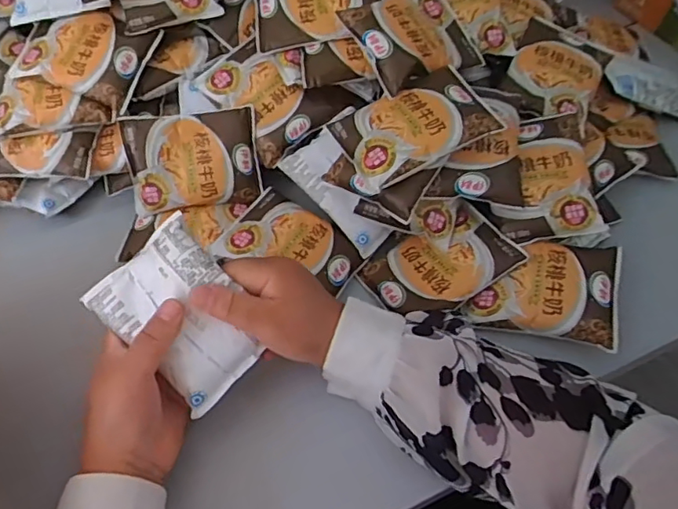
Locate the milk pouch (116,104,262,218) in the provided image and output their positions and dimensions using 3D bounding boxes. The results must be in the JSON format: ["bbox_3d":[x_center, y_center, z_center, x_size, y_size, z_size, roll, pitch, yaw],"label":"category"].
[{"bbox_3d":[-0.144,-0.093,0.564,0.125,0.018,0.091,-9,98,-9],"label":"milk pouch"}]

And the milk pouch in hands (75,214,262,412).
[{"bbox_3d":[-0.115,0.045,0.423,0.092,0.020,0.122,-43,89,6],"label":"milk pouch in hands"}]

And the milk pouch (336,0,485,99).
[{"bbox_3d":[0.077,-0.213,0.548,0.125,0.021,0.093,-25,81,-30],"label":"milk pouch"}]

